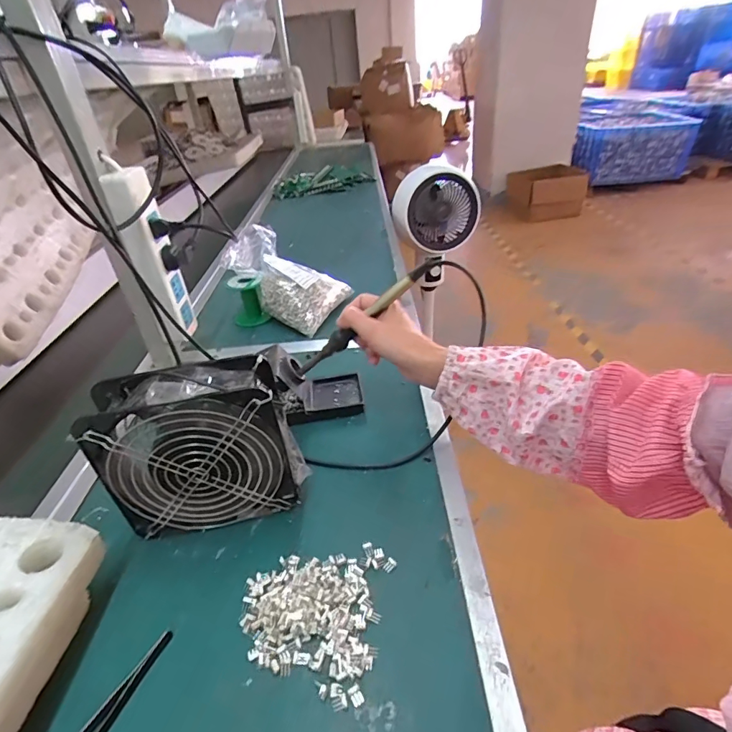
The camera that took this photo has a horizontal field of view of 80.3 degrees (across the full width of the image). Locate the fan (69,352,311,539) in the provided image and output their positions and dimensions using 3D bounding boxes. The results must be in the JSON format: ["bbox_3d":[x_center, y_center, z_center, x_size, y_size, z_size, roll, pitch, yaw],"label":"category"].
[{"bbox_3d":[-0.142,0.073,0.384,0.154,0.152,0.055,-9,35,-6],"label":"fan"}]

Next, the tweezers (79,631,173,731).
[{"bbox_3d":[-0.174,0.234,0.288,0.017,0.004,0.113,13,39,24],"label":"tweezers"}]

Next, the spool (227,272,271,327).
[{"bbox_3d":[-0.194,-0.108,0.720,0.054,0.079,0.054,-3,35,2],"label":"spool"}]

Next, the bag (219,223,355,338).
[{"bbox_3d":[-0.138,-0.144,0.724,0.201,0.066,0.142,32,60,7],"label":"bag"}]

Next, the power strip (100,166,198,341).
[{"bbox_3d":[-0.276,-0.135,0.571,0.049,0.221,0.053,-15,36,-13],"label":"power strip"}]

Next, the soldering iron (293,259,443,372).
[{"bbox_3d":[-0.005,-0.047,0.460,0.203,0.016,0.016,-39,26,24],"label":"soldering iron"}]

